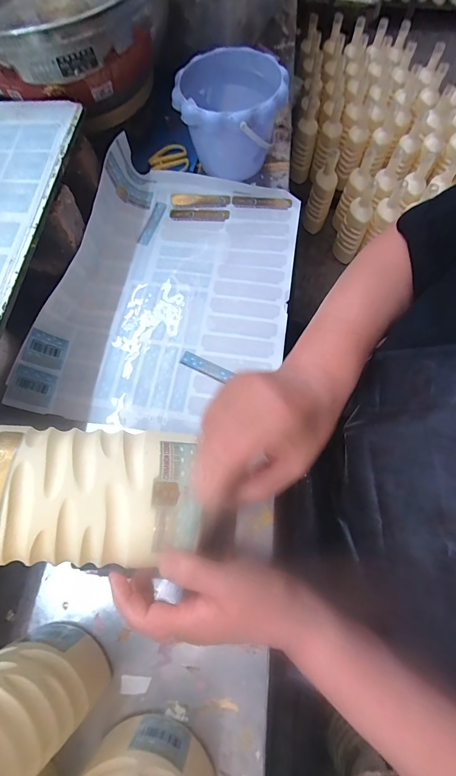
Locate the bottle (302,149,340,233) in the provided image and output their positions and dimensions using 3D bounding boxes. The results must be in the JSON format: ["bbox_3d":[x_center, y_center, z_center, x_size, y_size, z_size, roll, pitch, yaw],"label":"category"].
[{"bbox_3d":[0.311,-0.639,1.105,0.078,0.276,0.074,12,70,4],"label":"bottle"}]

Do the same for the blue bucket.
[{"bbox_3d":[0.002,-0.391,0.487,0.150,0.120,0.144,0,71,1],"label":"blue bucket"}]

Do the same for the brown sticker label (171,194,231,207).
[{"bbox_3d":[-0.044,-0.298,0.517,0.093,0.004,0.023,1,71,2],"label":"brown sticker label"}]

